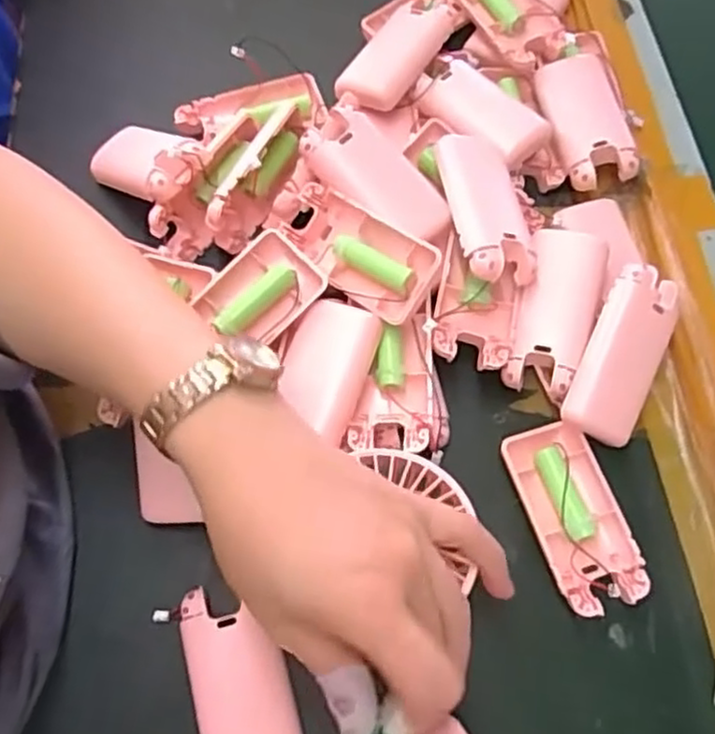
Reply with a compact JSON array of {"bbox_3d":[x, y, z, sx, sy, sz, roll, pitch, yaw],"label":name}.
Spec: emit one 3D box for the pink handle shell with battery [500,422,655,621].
[{"bbox_3d":[0.111,0.077,0.368,0.043,0.015,0.094,-18,67,-9],"label":"pink handle shell with battery"}]

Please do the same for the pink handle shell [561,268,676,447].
[{"bbox_3d":[0.142,-0.006,0.378,0.044,0.009,0.092,22,88,-16],"label":"pink handle shell"}]

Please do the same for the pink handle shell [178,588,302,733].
[{"bbox_3d":[-0.054,0.151,0.333,0.043,0.017,0.091,-15,67,-8],"label":"pink handle shell"}]

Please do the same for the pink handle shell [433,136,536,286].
[{"bbox_3d":[0.071,-0.089,0.401,0.039,0.023,0.092,-11,66,-4],"label":"pink handle shell"}]

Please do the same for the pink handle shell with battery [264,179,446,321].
[{"bbox_3d":[-0.002,-0.066,0.391,0.098,0.017,0.045,40,101,26],"label":"pink handle shell with battery"}]

